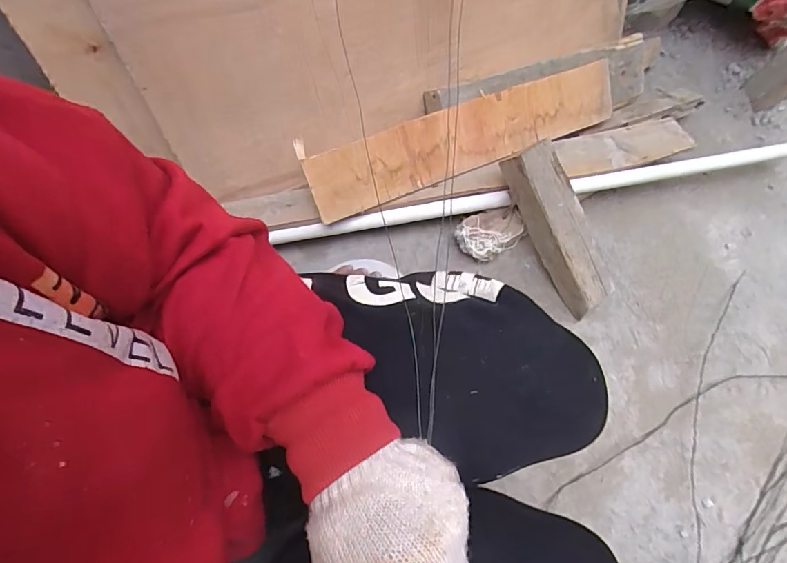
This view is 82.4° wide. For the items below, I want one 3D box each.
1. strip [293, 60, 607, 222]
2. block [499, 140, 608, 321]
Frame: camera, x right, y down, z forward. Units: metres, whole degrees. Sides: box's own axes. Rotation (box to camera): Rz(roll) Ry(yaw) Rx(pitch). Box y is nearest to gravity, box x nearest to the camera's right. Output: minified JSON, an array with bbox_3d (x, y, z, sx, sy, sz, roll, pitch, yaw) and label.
[{"bbox_3d":[0.107,-0.198,0.618,0.460,0.010,0.089,-23,114,-13],"label":"strip"},{"bbox_3d":[0.220,-0.059,0.586,0.059,0.052,0.240,-30,103,-11],"label":"block"}]

